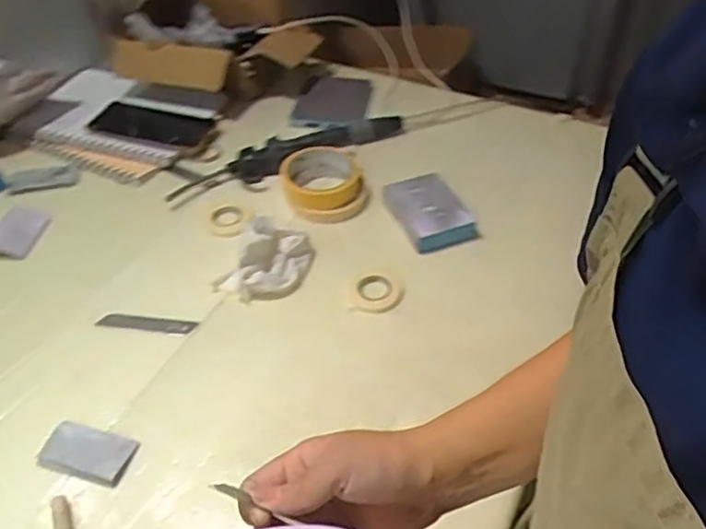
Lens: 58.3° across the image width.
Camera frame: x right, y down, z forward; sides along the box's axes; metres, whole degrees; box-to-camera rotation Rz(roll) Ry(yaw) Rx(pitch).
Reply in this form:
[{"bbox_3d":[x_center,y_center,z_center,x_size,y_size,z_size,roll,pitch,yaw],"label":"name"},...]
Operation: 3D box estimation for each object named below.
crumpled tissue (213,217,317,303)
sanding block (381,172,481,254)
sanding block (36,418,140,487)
[{"bbox_3d":[-0.093,-0.010,0.665,0.081,0.052,0.099,28,54,26],"label":"crumpled tissue"},{"bbox_3d":[0.083,-0.059,0.719,0.074,0.029,0.111,-18,49,-14],"label":"sanding block"},{"bbox_3d":[-0.226,0.160,0.537,0.079,0.009,0.043,12,48,13],"label":"sanding block"}]

